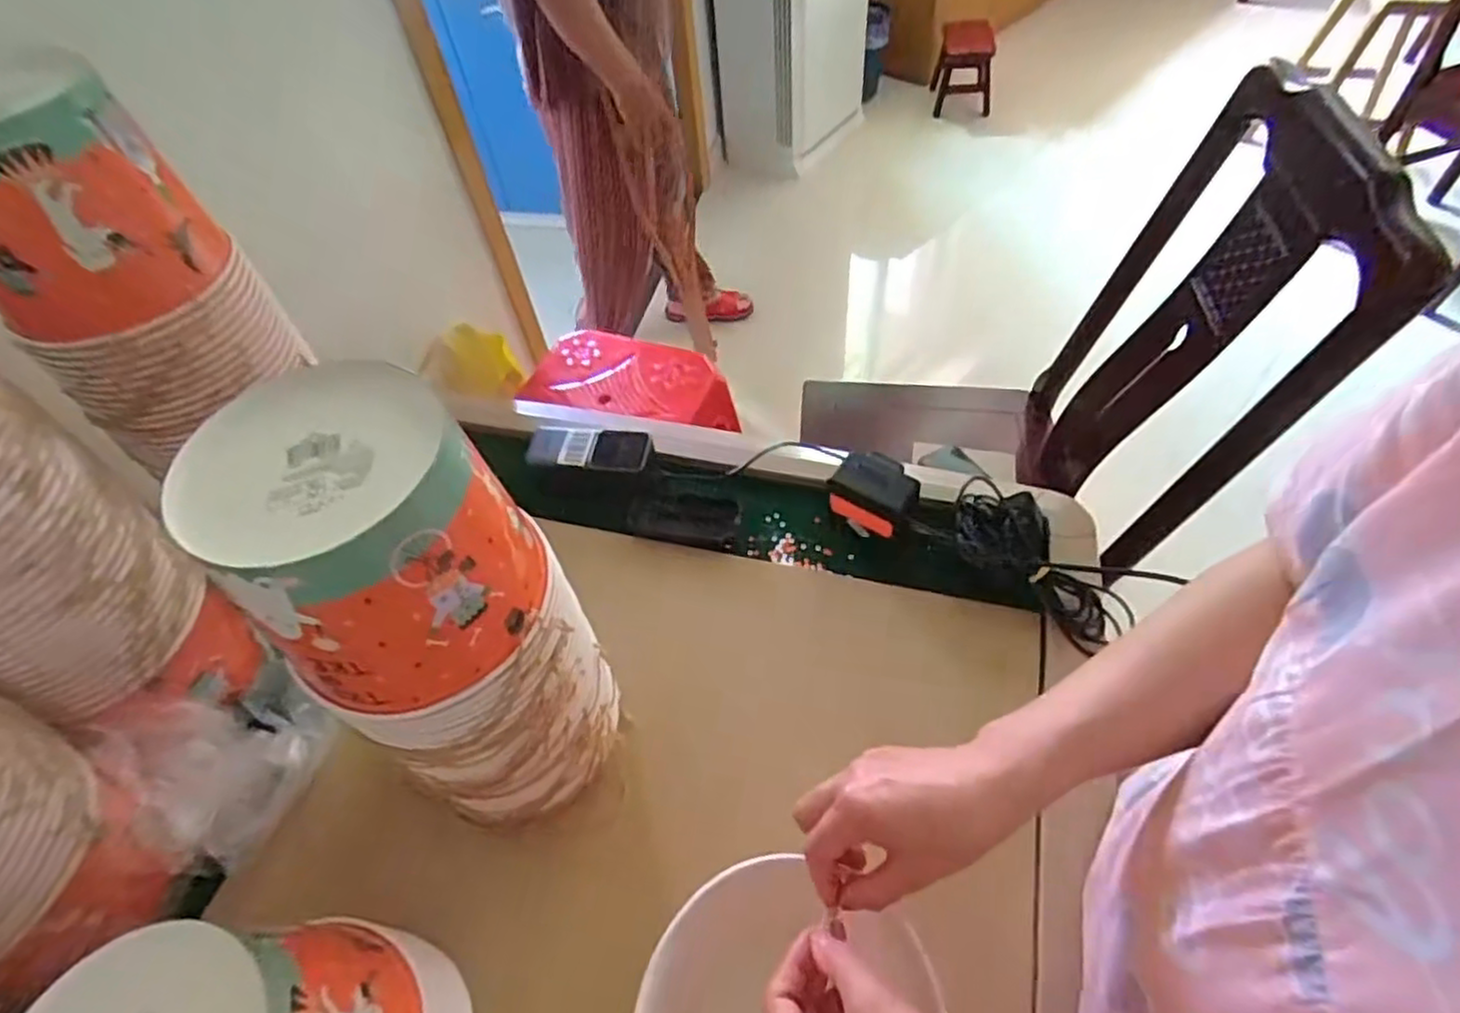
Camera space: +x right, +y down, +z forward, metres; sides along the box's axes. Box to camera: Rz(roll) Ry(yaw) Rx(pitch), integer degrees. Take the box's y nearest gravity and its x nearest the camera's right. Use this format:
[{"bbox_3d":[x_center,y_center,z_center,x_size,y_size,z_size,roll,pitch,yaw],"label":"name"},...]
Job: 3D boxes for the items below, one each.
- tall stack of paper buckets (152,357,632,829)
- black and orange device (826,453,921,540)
[{"bbox_3d":[-0.169,0.084,0.467,0.138,0.328,0.124,-35,57,-19],"label":"tall stack of paper buckets"},{"bbox_3d":[0.142,-0.008,0.692,0.079,0.065,0.058,28,60,24],"label":"black and orange device"}]

